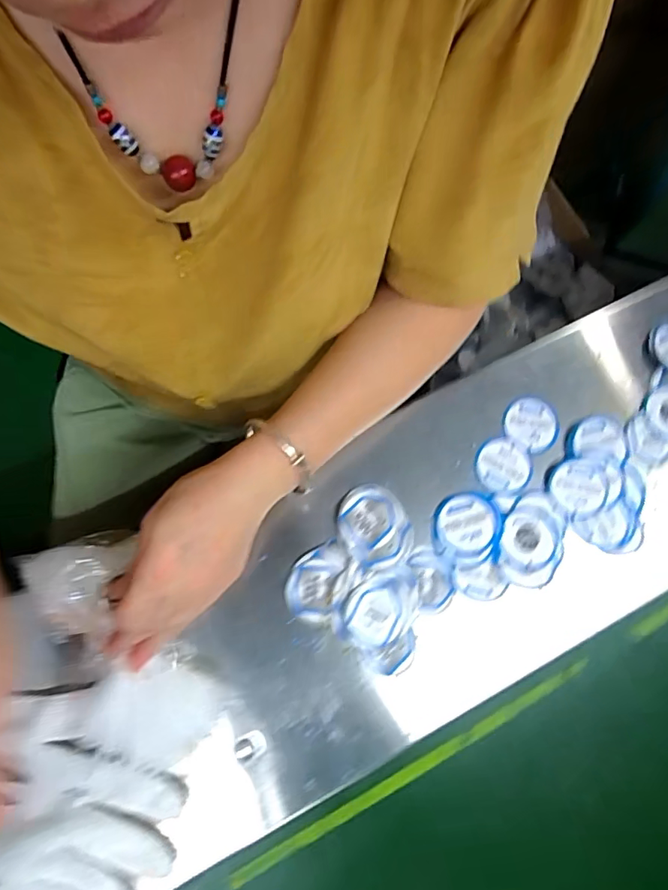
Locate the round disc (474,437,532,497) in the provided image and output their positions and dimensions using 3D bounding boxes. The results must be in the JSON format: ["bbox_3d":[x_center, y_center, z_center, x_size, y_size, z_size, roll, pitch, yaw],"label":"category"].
[{"bbox_3d":[0.147,0.019,0.428,0.046,0.005,0.049,1,75,-2],"label":"round disc"}]

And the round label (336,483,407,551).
[{"bbox_3d":[0.030,0.060,0.406,0.055,0.004,0.053,4,70,-11],"label":"round label"}]

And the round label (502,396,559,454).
[{"bbox_3d":[0.176,-0.019,0.440,0.049,0.005,0.050,1,75,-2],"label":"round label"}]

